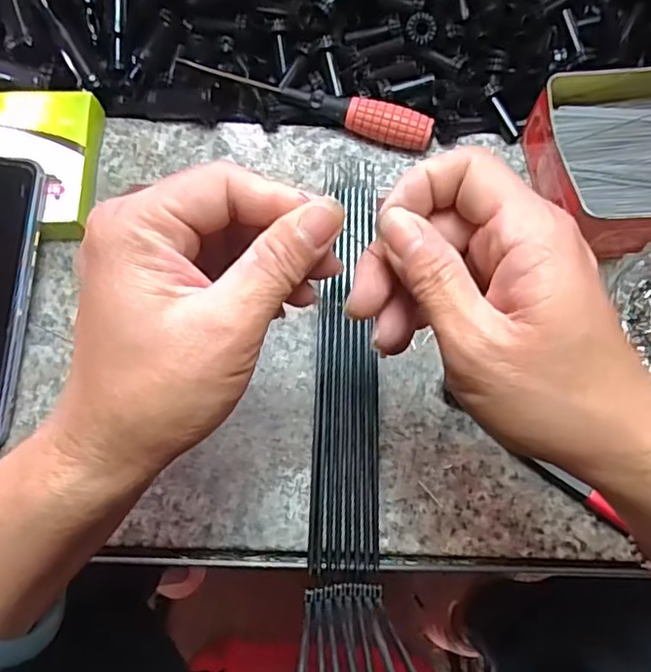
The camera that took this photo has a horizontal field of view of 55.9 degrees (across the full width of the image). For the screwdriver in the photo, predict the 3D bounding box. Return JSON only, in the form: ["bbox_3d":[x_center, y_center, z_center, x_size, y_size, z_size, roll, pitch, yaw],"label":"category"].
[{"bbox_3d":[-0.011,-0.146,0.382,0.157,0.019,0.021,18,70,4],"label":"screwdriver"}]

